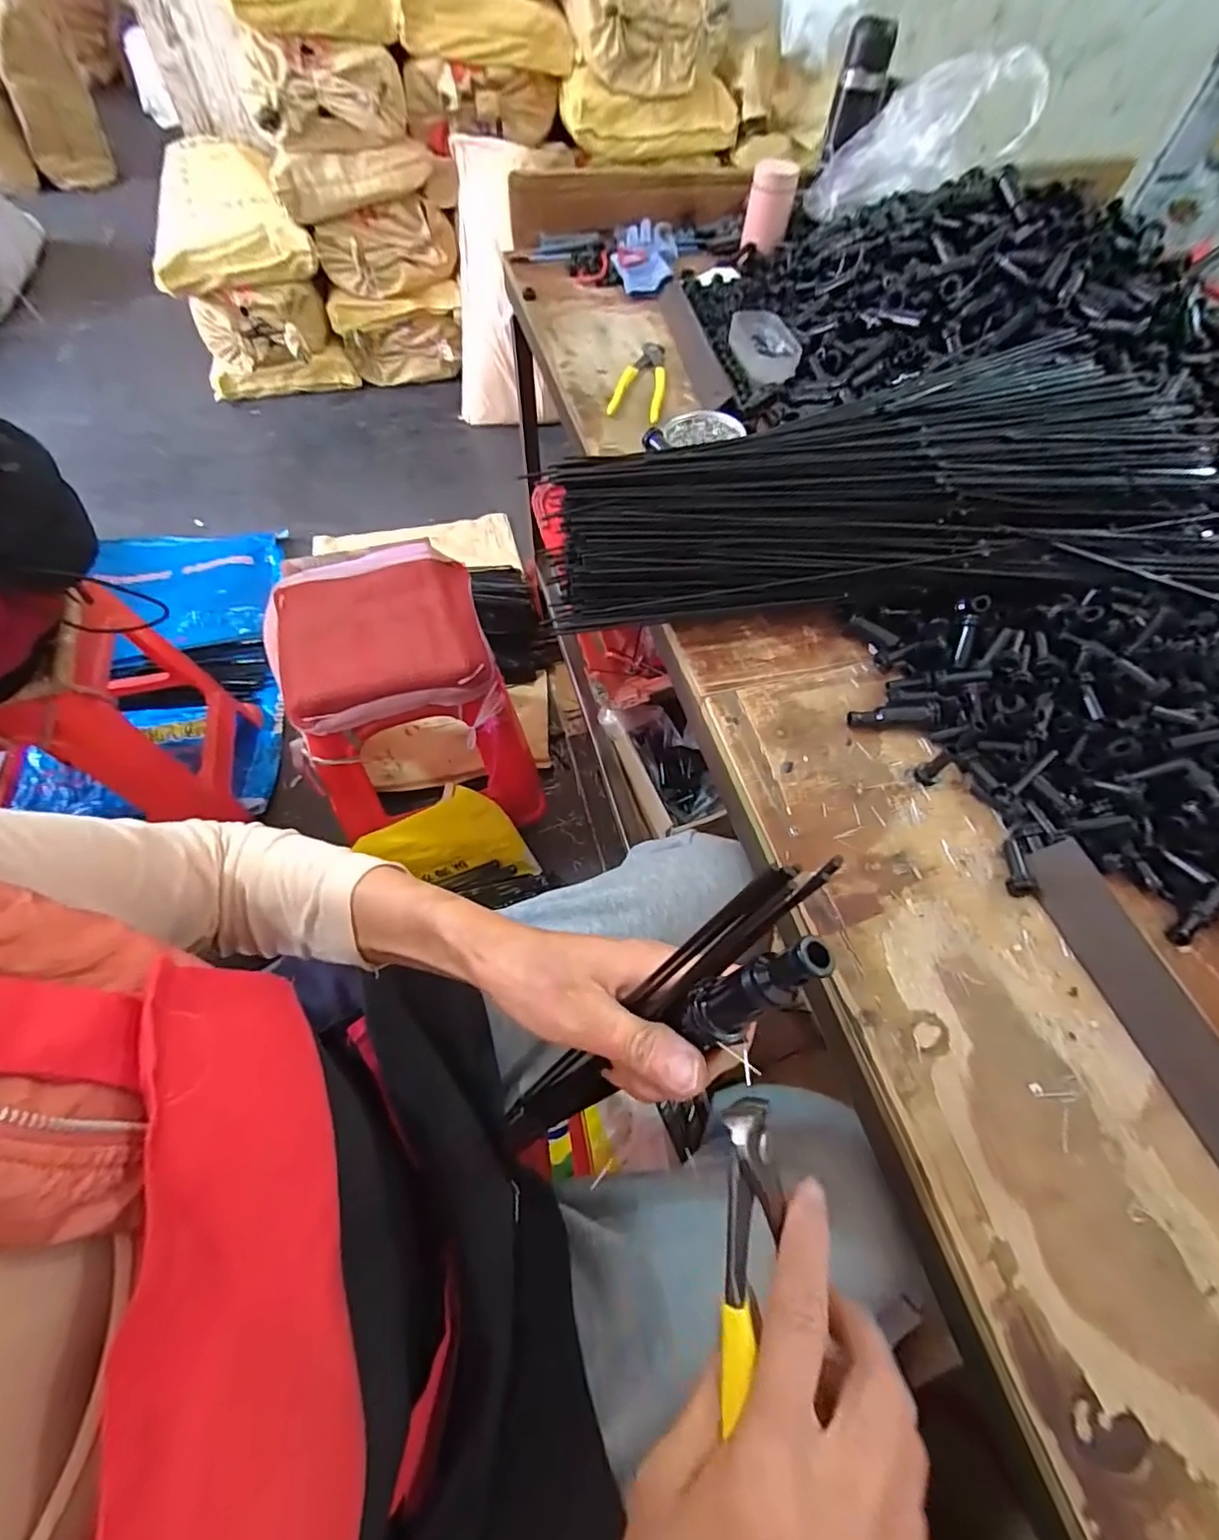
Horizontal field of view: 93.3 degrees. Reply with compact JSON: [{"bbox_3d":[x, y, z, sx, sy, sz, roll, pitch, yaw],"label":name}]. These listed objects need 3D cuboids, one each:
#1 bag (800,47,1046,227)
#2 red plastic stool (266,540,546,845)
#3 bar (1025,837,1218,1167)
[{"bbox_3d":[0.408,-0.844,0.776,0.289,0.107,0.063,0,54,36],"label":"bag"},{"bbox_3d":[-0.341,-0.111,1.050,0.343,0.460,0.309,-14,61,-11],"label":"red plastic stool"},{"bbox_3d":[0.333,0.147,0.350,0.006,0.039,0.214,15,46,-42],"label":"bar"}]

